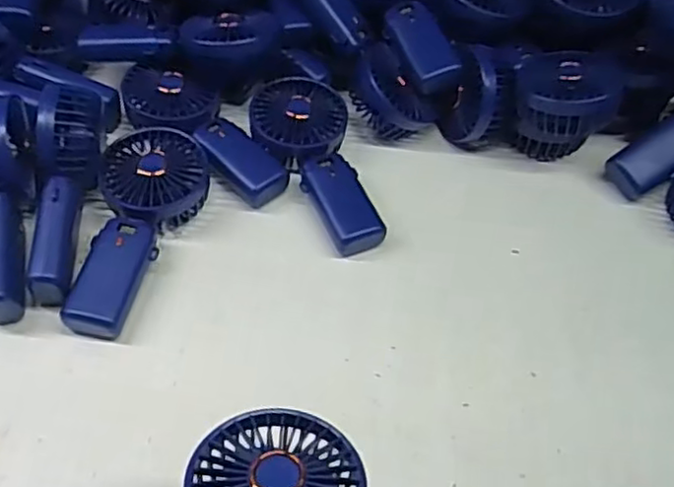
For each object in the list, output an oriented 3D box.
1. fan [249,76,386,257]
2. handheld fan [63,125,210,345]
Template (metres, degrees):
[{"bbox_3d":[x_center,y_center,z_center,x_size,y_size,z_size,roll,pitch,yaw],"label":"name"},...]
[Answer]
[{"bbox_3d":[-0.023,-0.073,0.592,0.089,0.051,0.190,-10,53,-11],"label":"fan"},{"bbox_3d":[-0.156,-0.013,0.534,0.083,0.049,0.184,6,51,1],"label":"handheld fan"}]

